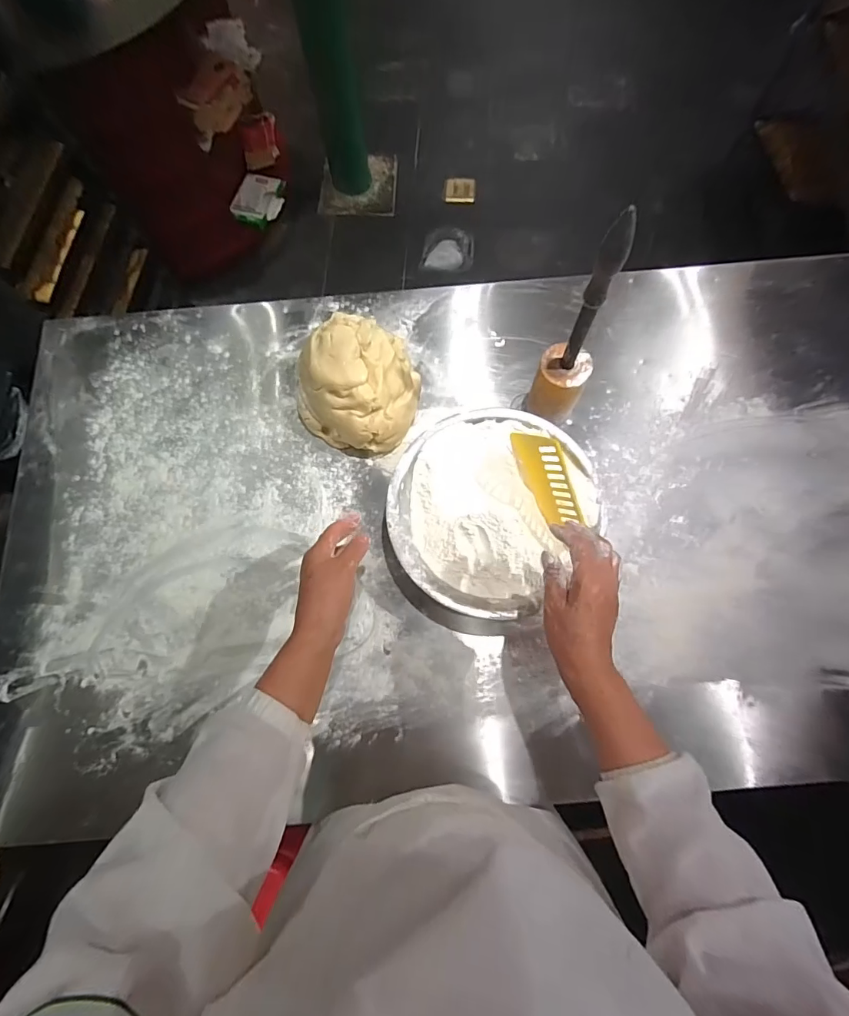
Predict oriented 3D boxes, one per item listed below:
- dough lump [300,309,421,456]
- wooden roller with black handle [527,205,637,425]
[{"bbox_3d":[-0.095,-0.183,0.686,0.167,0.132,0.162,18,75,7],"label":"dough lump"},{"bbox_3d":[0.194,-0.205,0.577,0.070,0.347,0.053,21,75,7],"label":"wooden roller with black handle"}]

